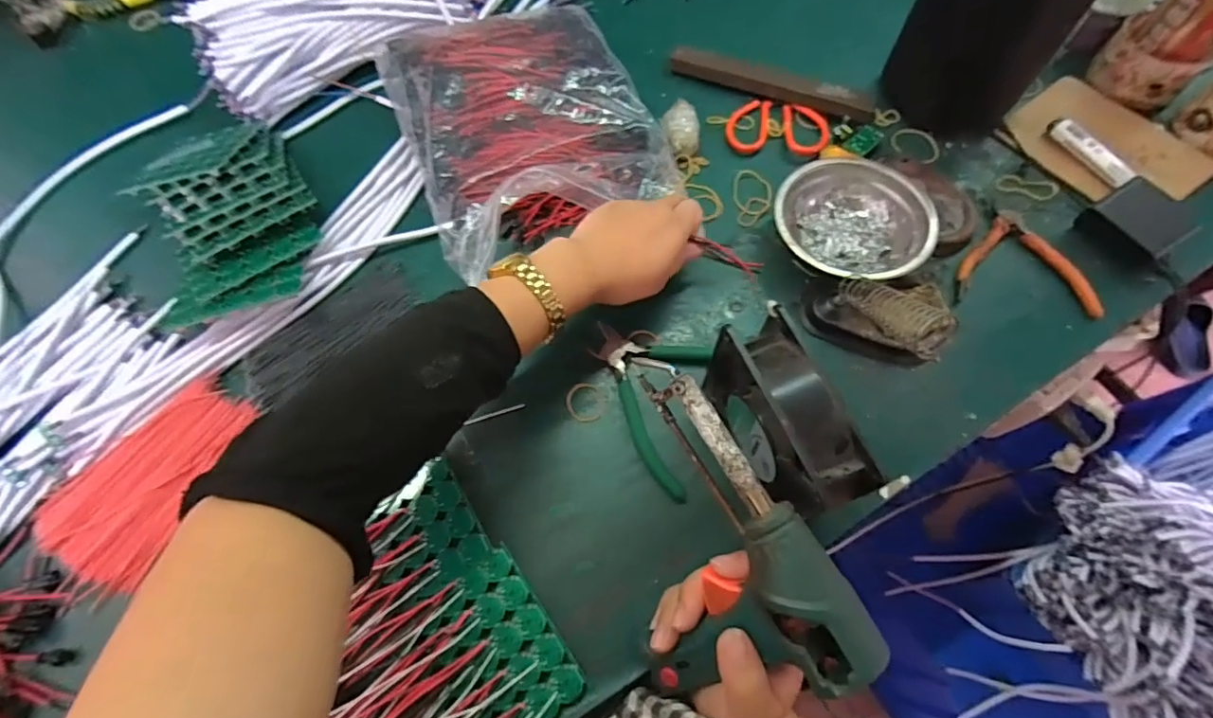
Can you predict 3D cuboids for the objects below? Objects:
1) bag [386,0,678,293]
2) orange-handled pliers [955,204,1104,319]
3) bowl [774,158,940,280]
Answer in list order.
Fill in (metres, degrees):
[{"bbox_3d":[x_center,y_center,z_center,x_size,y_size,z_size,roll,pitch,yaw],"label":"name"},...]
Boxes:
[{"bbox_3d":[-0.073,-0.216,0.503,0.215,0.061,0.260,-23,68,-10],"label":"bag"},{"bbox_3d":[0.362,-0.089,0.469,0.110,0.017,0.106,11,66,6],"label":"orange-handled pliers"},{"bbox_3d":[0.207,-0.113,0.468,0.125,0.040,0.124,0,66,0],"label":"bowl"}]

